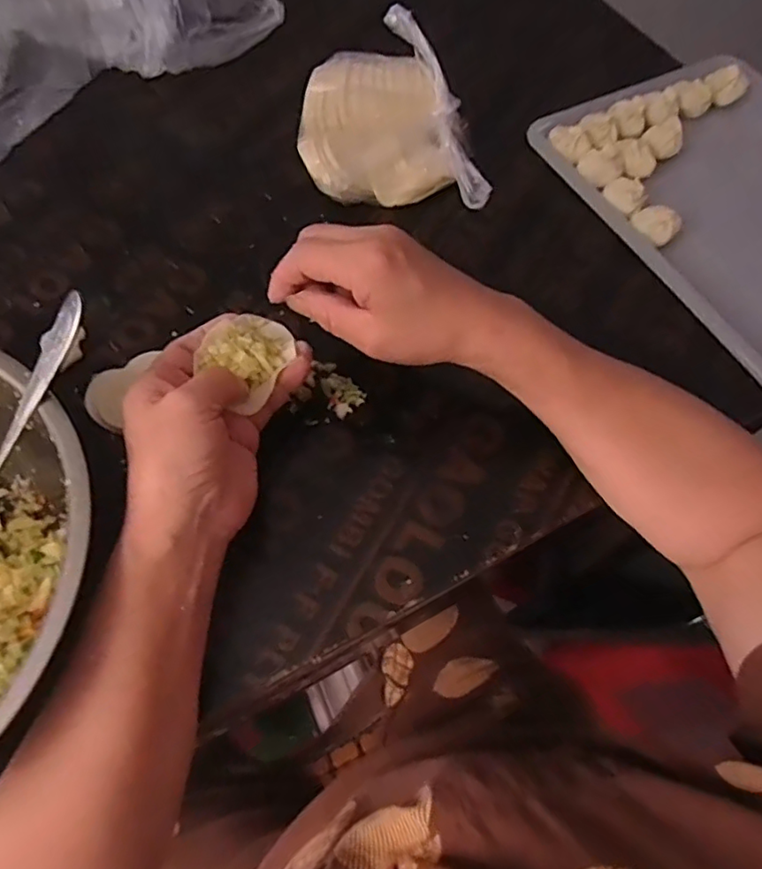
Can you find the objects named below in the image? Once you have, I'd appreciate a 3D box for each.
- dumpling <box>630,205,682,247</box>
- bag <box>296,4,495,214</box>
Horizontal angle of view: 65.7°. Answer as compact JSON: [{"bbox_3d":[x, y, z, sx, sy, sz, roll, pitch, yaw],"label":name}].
[{"bbox_3d":[0.210,-0.161,0.452,0.034,0.020,0.022,32,69,12],"label":"dumpling"},{"bbox_3d":[0.009,-0.252,0.469,0.145,0.072,0.118,-3,66,-3],"label":"bag"}]

